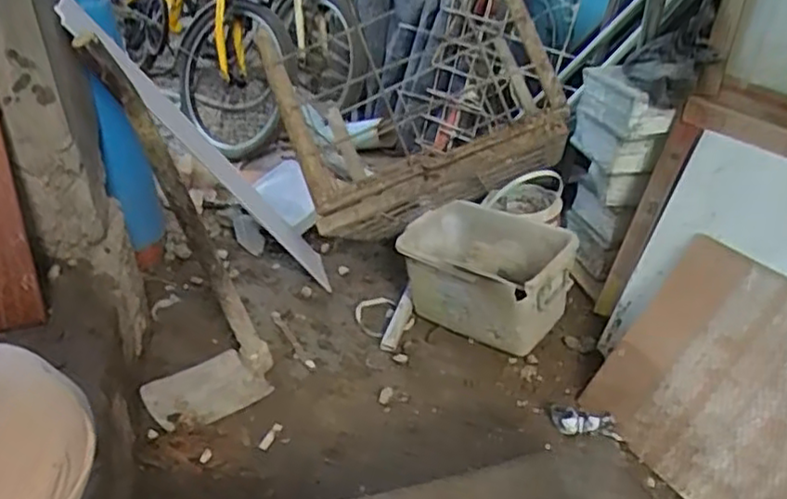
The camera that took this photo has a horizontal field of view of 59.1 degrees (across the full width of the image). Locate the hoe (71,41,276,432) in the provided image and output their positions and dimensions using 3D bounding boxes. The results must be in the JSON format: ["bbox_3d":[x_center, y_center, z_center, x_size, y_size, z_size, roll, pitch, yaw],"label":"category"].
[{"bbox_3d":[-0.404,-0.004,1.255,0.264,0.742,0.160,-19,35,-20],"label":"hoe"}]

